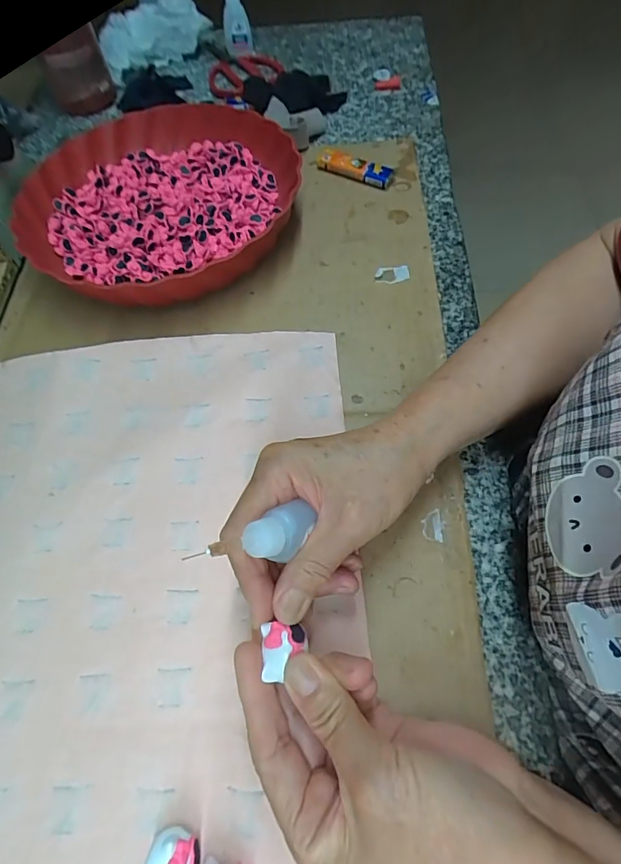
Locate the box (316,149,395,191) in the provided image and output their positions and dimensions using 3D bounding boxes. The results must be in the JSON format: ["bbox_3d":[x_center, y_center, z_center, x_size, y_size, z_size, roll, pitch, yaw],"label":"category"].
[{"bbox_3d":[0.042,-0.258,0.436,0.079,0.011,0.022,27,66,18],"label":"box"}]

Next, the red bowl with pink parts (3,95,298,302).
[{"bbox_3d":[-0.126,-0.204,0.398,0.234,0.044,0.232,40,71,22],"label":"red bowl with pink parts"}]

